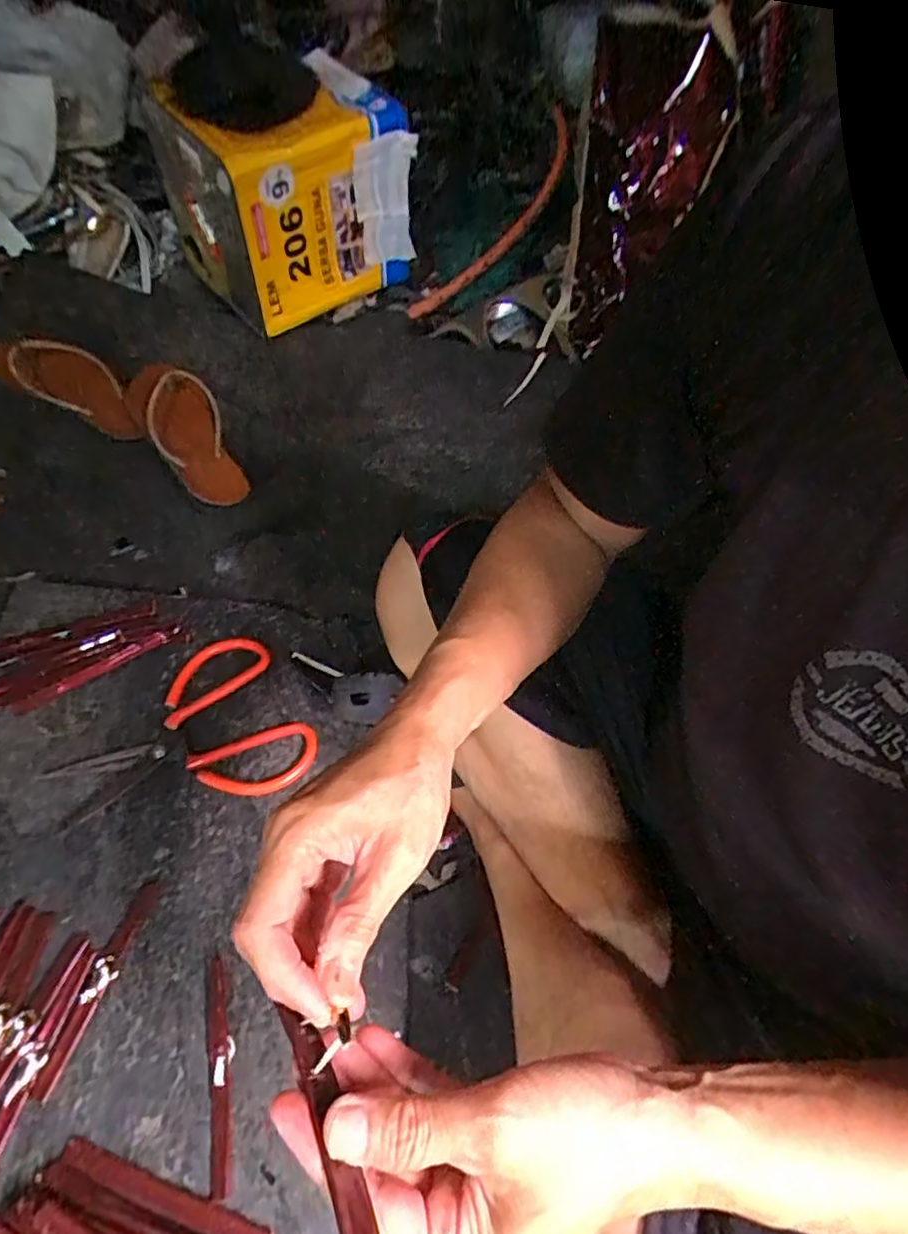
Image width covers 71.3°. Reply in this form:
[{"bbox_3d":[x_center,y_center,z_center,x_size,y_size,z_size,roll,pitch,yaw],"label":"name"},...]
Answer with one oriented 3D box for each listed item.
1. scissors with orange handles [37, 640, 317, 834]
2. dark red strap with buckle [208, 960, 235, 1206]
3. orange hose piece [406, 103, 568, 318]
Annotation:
[{"bbox_3d":[-0.245,0.115,0.569,0.207,0.018,0.154,-27,62,-20],"label":"scissors with orange handles"},{"bbox_3d":[-0.165,0.319,0.449,0.017,0.008,0.140,-10,57,-10],"label":"dark red strap with buckle"},{"bbox_3d":[0.079,-0.651,1.025,0.095,0.030,0.455,33,82,18],"label":"orange hose piece"}]

